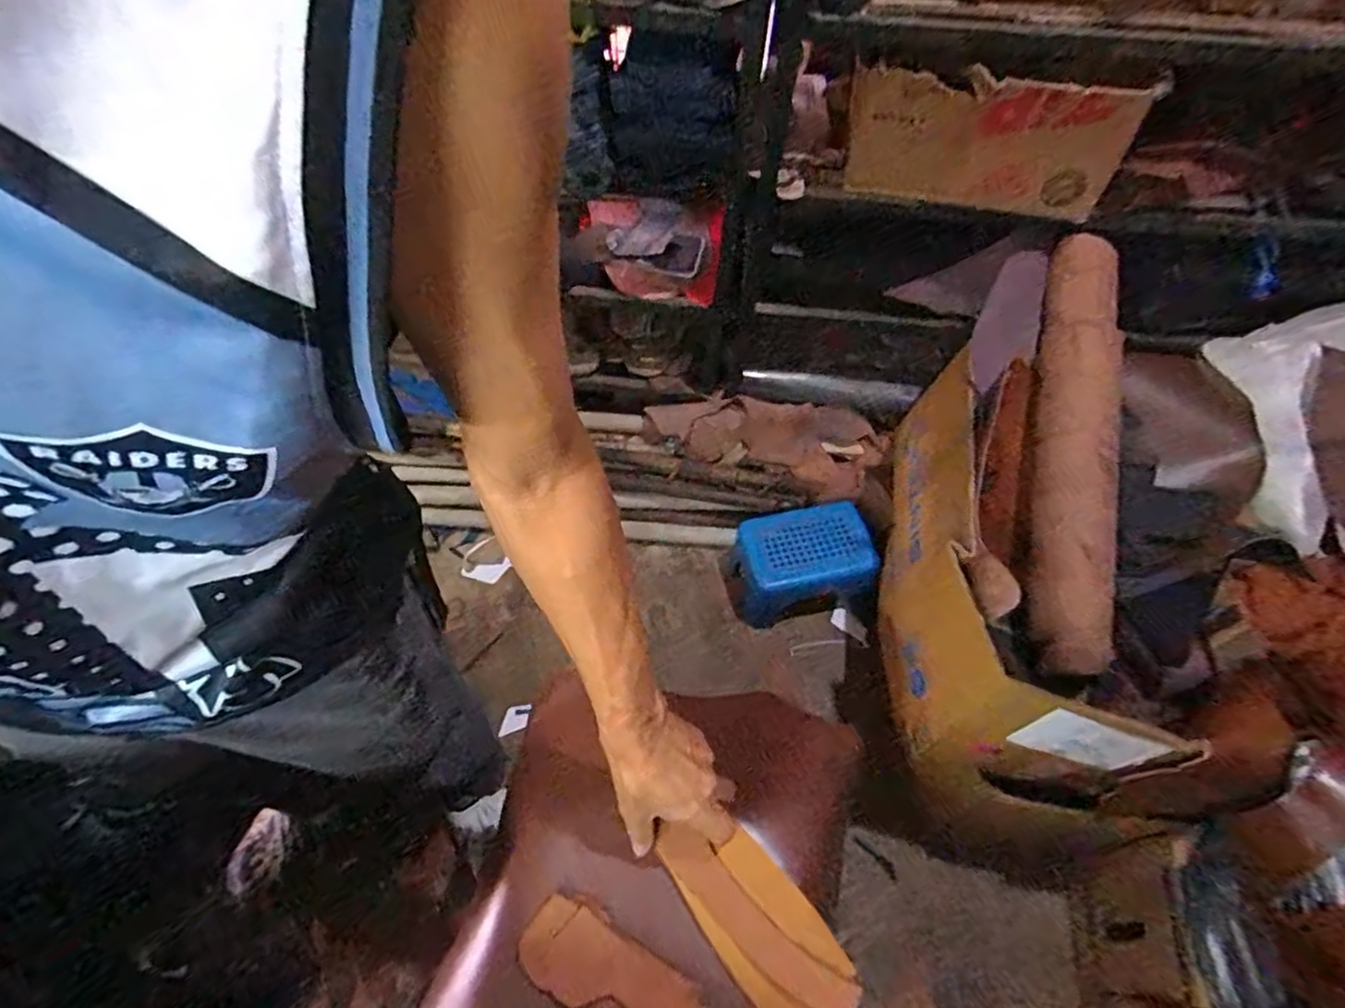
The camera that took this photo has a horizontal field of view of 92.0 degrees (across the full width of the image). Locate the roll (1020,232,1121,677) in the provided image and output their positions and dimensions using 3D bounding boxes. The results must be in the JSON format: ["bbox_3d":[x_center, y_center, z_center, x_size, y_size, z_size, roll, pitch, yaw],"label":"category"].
[{"bbox_3d":[0.619,-0.085,0.998,0.101,0.098,0.668,2,89,-1],"label":"roll"}]

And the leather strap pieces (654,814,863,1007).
[{"bbox_3d":[0.066,0.336,0.526,0.078,0.022,0.179,-36,58,-24],"label":"leather strap pieces"}]

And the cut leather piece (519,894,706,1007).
[{"bbox_3d":[-0.047,0.374,0.506,0.153,0.009,0.060,27,53,16],"label":"cut leather piece"}]

